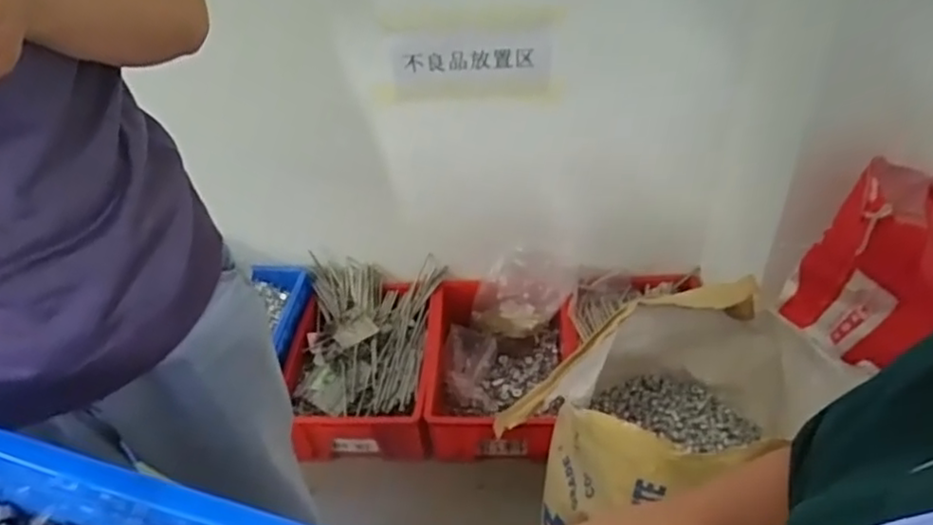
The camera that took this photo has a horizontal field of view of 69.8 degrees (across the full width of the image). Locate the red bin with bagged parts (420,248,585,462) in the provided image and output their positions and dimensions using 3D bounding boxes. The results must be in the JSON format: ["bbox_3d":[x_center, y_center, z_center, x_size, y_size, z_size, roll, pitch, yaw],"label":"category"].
[{"bbox_3d":[0.081,0.210,1.471,0.333,0.209,0.439,-2,40,4],"label":"red bin with bagged parts"}]

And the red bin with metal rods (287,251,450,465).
[{"bbox_3d":[-0.230,0.195,1.530,0.340,0.158,0.486,-1,40,5],"label":"red bin with metal rods"}]

